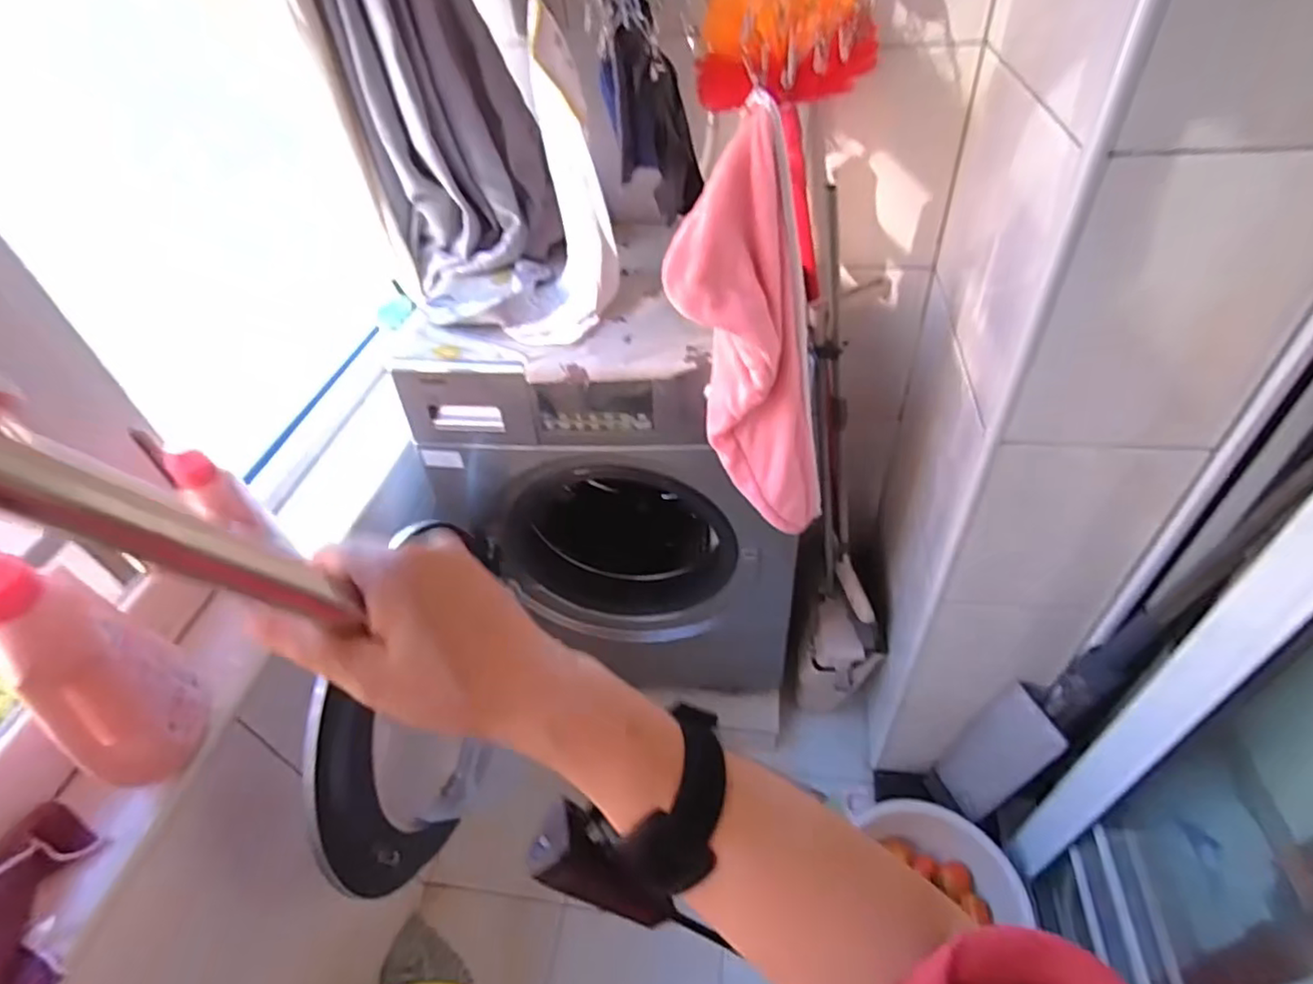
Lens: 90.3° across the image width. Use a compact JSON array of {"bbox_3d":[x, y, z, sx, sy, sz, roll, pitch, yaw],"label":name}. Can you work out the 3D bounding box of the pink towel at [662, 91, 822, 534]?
[{"bbox_3d":[0.118,-0.159,0.785,0.168,0.491,0.097,5,46,13],"label":"pink towel"}]

